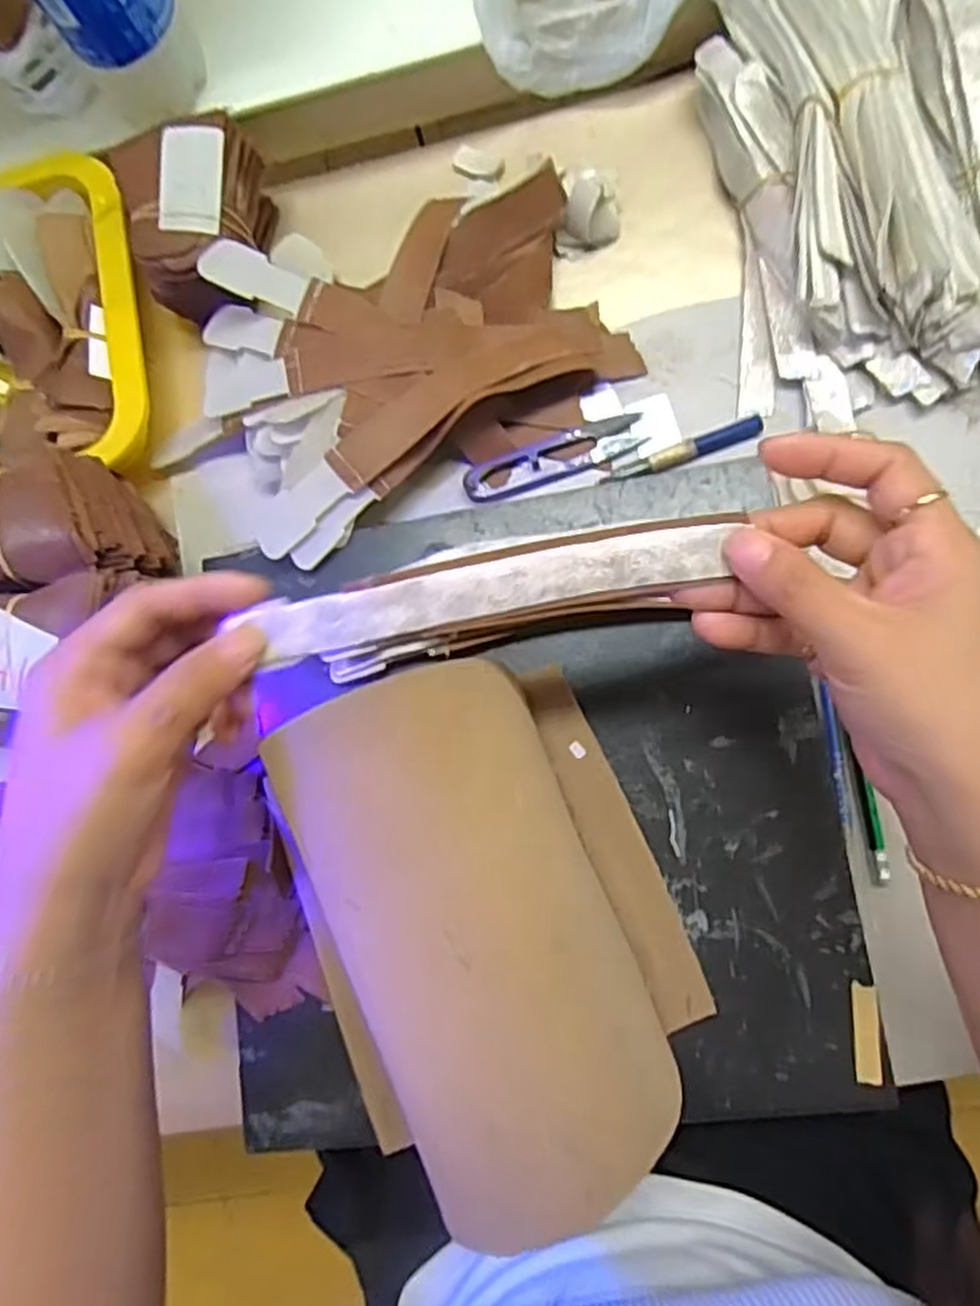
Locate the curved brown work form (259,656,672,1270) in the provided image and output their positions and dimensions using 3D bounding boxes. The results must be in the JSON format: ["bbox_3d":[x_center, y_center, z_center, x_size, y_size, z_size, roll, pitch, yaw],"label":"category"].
[{"bbox_3d":[-0.004,0.096,0.259,0.089,0.042,0.178,-24,80,4],"label":"curved brown work form"}]

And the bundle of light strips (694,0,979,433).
[{"bbox_3d":[0.245,-0.253,0.384,0.245,0.042,0.256,-6,82,5],"label":"bundle of light strips"}]

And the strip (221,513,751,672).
[{"bbox_3d":[0.000,-0.025,0.276,0.169,0.009,0.026,-12,82,1],"label":"strip"}]

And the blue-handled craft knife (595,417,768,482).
[{"bbox_3d":[0.101,-0.105,0.400,0.086,0.012,0.013,-22,81,3],"label":"blue-handled craft knife"}]

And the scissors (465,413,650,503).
[{"bbox_3d":[0.034,-0.106,0.415,0.099,0.004,0.022,-18,81,5],"label":"scissors"}]

